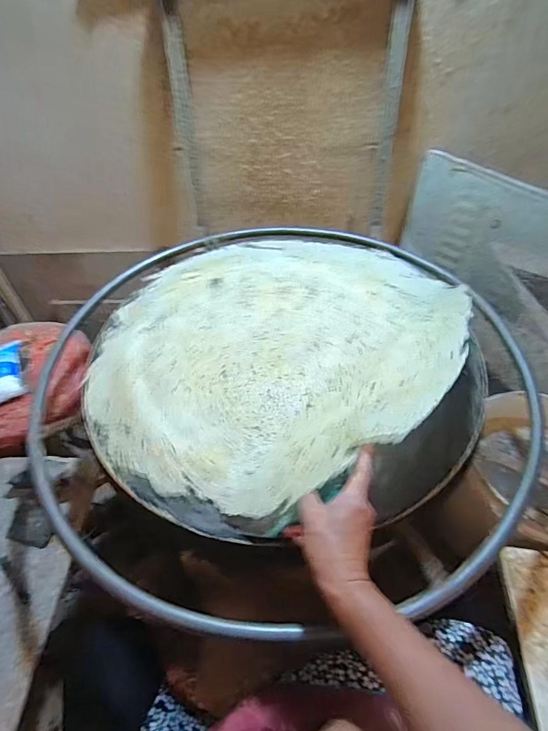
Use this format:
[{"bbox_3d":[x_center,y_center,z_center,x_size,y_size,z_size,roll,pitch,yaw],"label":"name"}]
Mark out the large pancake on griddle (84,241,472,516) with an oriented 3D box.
[{"bbox_3d":[-0.012,-0.084,0.639,0.552,0.114,0.573,15,52,16],"label":"large pancake on griddle"}]

